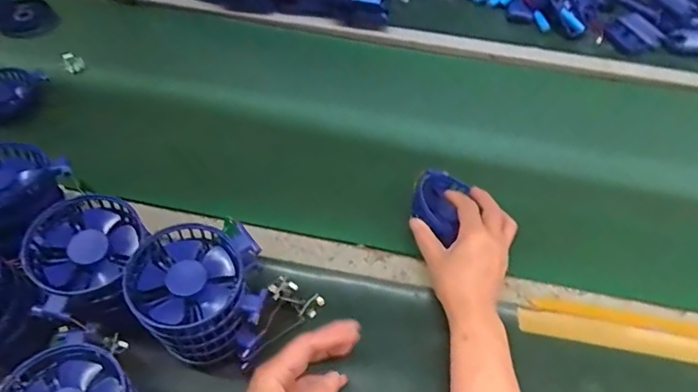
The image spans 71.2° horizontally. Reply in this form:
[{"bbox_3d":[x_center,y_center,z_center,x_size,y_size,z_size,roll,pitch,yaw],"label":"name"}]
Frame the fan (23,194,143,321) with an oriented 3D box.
[{"bbox_3d":[-0.224,0.049,0.416,0.098,0.043,0.099,-23,56,-20],"label":"fan"}]

